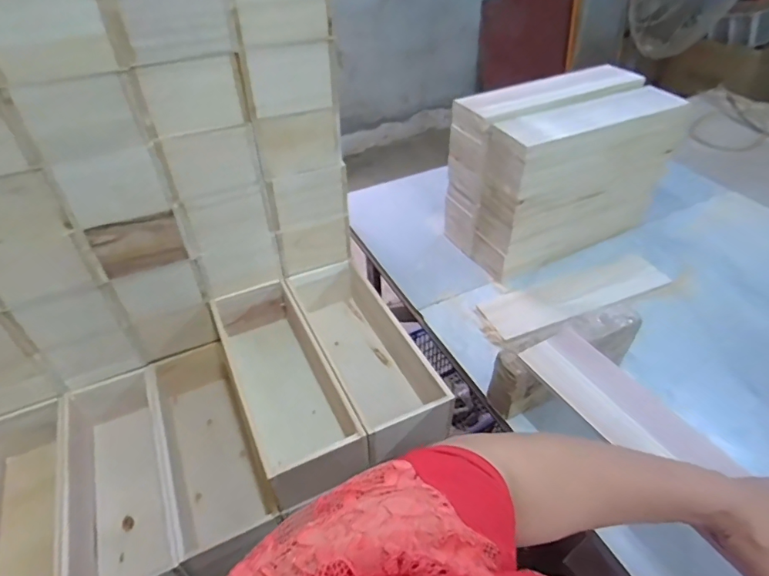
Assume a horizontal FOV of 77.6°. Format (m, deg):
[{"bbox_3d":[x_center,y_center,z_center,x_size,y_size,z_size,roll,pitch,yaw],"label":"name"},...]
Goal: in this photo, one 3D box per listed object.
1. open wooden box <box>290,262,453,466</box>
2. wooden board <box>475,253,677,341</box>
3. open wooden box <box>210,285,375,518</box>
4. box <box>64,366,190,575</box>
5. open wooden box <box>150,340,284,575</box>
[{"bbox_3d":[-0.048,0.082,0.769,0.122,0.102,0.385,-19,43,-19],"label":"open wooden box"},{"bbox_3d":[0.329,0.007,0.810,0.337,0.015,0.083,-15,42,-16],"label":"wooden board"},{"bbox_3d":[-0.151,0.140,0.720,0.120,0.111,0.344,-20,44,-20],"label":"open wooden box"},{"bbox_3d":[-0.372,0.295,0.698,0.131,0.131,0.335,-19,43,-19],"label":"box"},{"bbox_3d":[-0.281,0.236,0.741,0.121,0.103,0.385,-22,44,-22],"label":"open wooden box"}]

